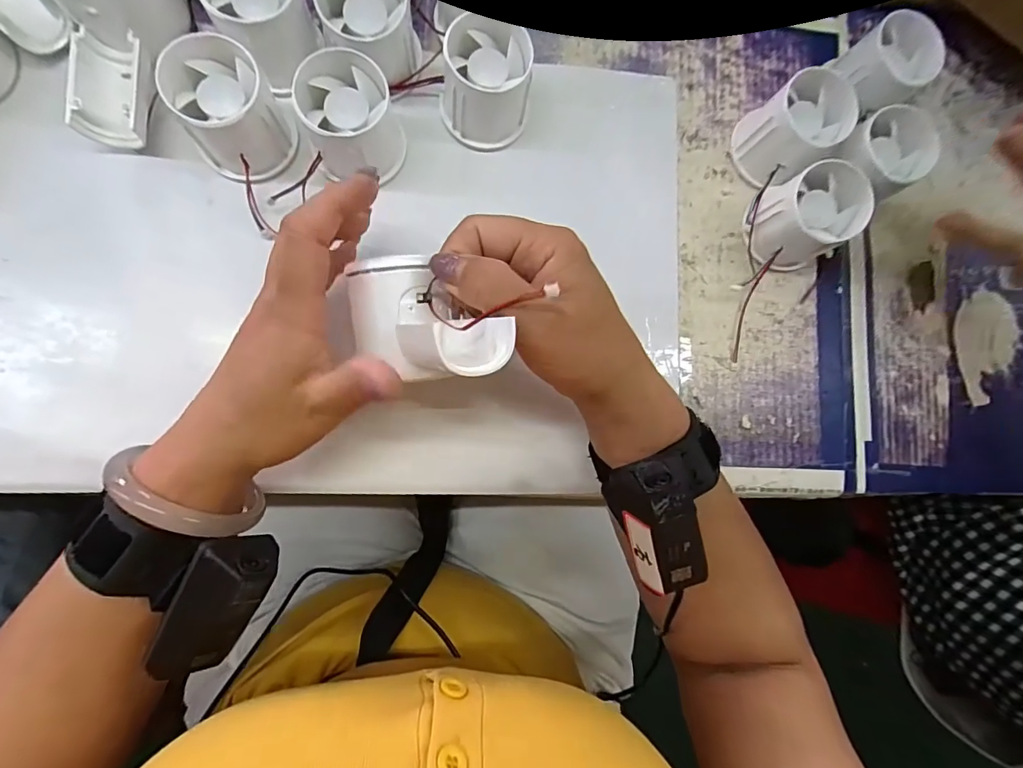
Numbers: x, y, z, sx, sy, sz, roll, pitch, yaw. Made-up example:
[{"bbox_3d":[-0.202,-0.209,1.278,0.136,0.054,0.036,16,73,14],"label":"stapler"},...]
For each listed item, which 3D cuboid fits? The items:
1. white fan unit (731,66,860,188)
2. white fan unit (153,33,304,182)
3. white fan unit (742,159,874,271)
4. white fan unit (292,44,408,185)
[{"bbox_3d":[0.185,-0.169,0.304,0.056,0.050,0.052,1,85,-7],"label":"white fan unit"},{"bbox_3d":[-0.160,-0.156,0.260,0.055,0.046,0.057,1,85,-7],"label":"white fan unit"},{"bbox_3d":[0.189,-0.109,0.298,0.051,0.054,0.054,-9,86,-8],"label":"white fan unit"},{"bbox_3d":[-0.093,-0.153,0.269,0.057,0.047,0.057,1,85,-7],"label":"white fan unit"}]

